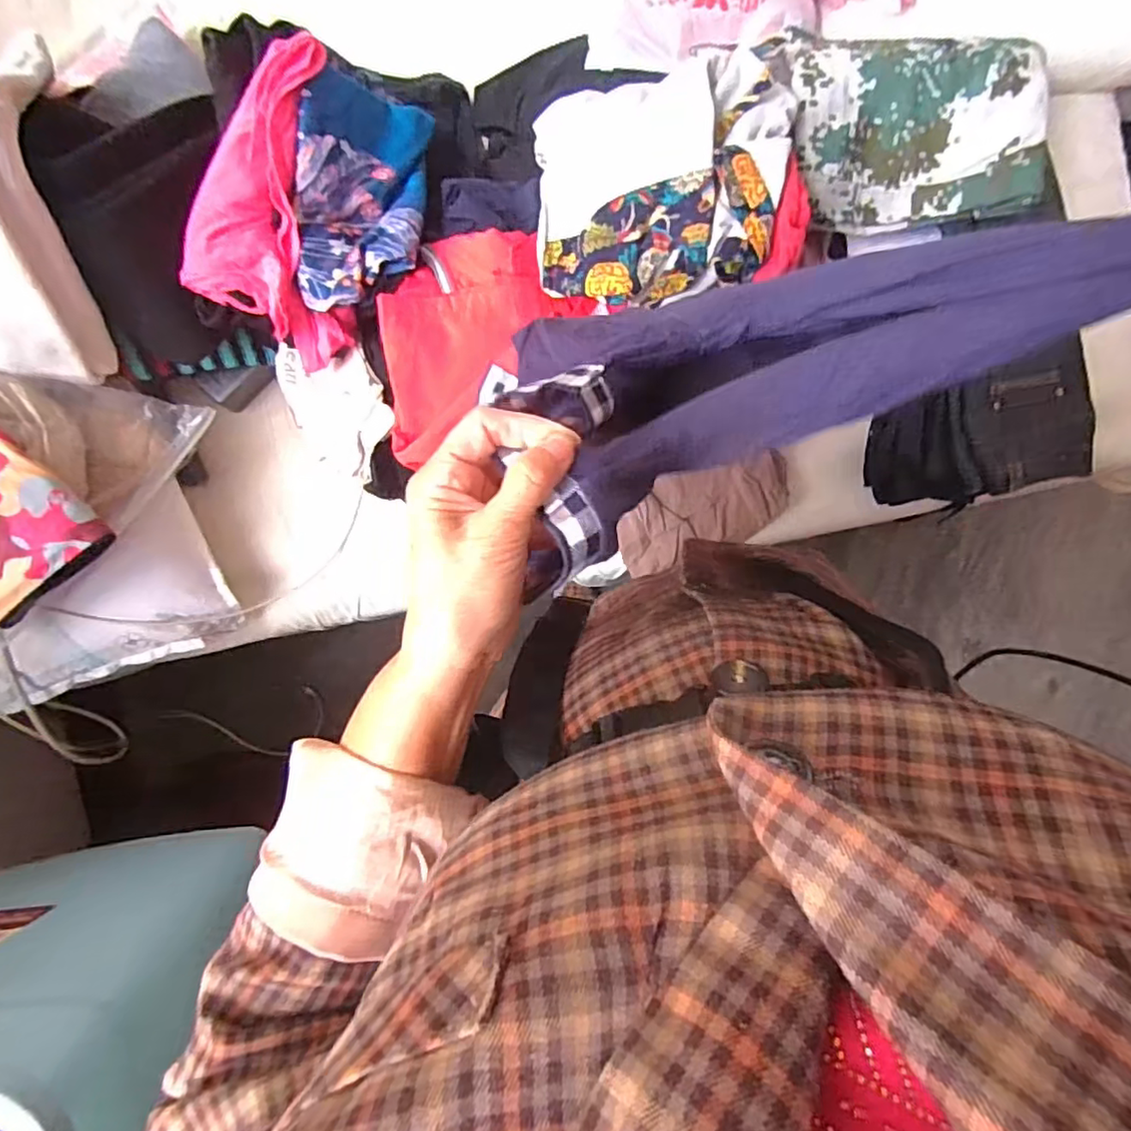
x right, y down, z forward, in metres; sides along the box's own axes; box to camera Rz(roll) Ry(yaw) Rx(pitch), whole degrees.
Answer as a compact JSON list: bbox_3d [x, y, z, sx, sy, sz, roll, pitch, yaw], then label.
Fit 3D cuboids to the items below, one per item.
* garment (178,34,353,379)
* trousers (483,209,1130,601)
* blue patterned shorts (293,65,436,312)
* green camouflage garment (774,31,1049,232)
[{"bbox_3d":[-0.300,-0.361,0.614,0.148,0.052,0.303,3,106,-2],"label":"garment"},{"bbox_3d":[0.149,-0.117,0.291,0.357,0.209,0.116,-20,93,-1],"label":"trousers"},{"bbox_3d":[-0.213,-0.395,0.656,0.123,0.099,0.255,-1,92,-2],"label":"blue patterned shorts"},{"bbox_3d":[0.364,-0.487,0.643,0.250,0.064,0.234,3,92,-2],"label":"green camouflage garment"}]

